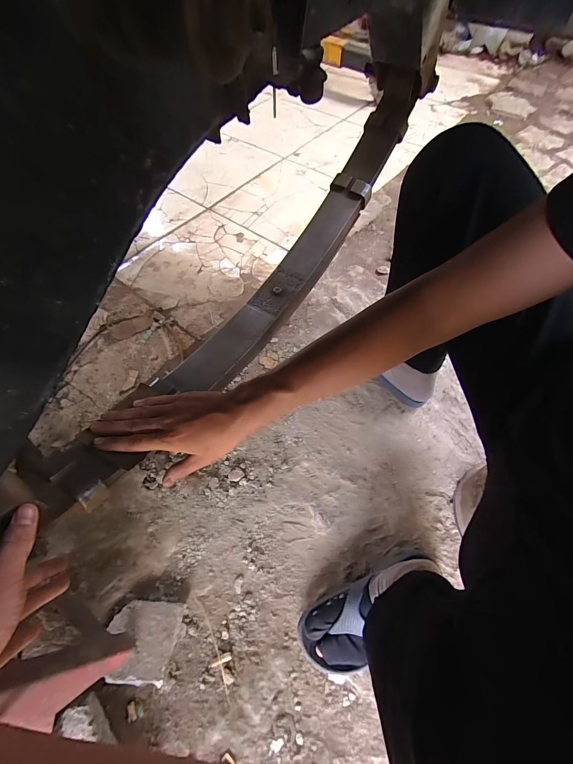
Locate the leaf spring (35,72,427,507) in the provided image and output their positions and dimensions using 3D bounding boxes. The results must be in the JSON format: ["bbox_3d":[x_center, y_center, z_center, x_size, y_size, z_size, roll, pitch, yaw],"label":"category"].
[{"bbox_3d":[-0.018,-0.175,0.462,0.072,0.152,0.770,30,72,15],"label":"leaf spring"}]

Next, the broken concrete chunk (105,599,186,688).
[{"bbox_3d":[-0.223,0.407,0.486,0.106,0.035,0.100,2,61,3],"label":"broken concrete chunk"}]

